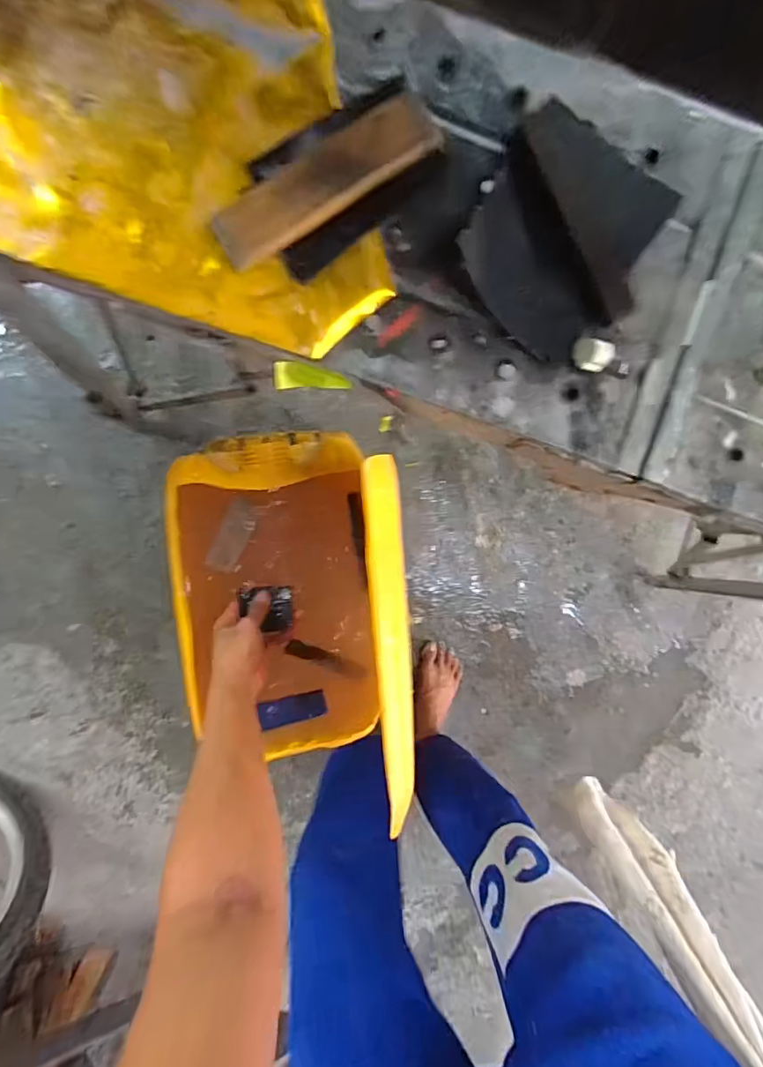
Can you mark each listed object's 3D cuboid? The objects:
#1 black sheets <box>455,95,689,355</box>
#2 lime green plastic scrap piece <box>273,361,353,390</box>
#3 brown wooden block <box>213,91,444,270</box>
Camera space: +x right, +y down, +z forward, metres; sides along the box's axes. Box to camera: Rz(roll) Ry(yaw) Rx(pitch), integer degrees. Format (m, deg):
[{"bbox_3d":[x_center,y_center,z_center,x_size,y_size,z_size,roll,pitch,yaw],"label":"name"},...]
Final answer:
[{"bbox_3d":[0.120,-0.195,0.339,0.118,0.016,0.131,30,93,-6],"label":"black sheets"},{"bbox_3d":[-0.048,-0.109,0.351,0.052,0.009,0.018,-1,96,-4],"label":"lime green plastic scrap piece"},{"bbox_3d":[-0.036,-0.222,0.318,0.149,0.017,0.043,-33,97,0],"label":"brown wooden block"}]

